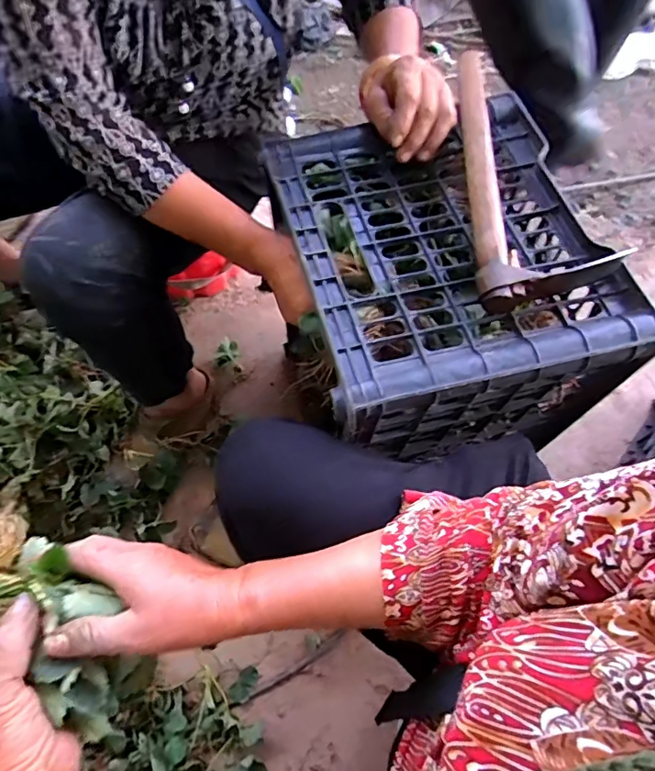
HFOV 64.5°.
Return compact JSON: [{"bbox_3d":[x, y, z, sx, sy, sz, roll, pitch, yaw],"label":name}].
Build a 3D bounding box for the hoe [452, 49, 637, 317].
[{"bbox_3d":[0.201,-0.211,0.514,0.141,0.043,0.317,1,67,-2],"label":"hoe"}]

